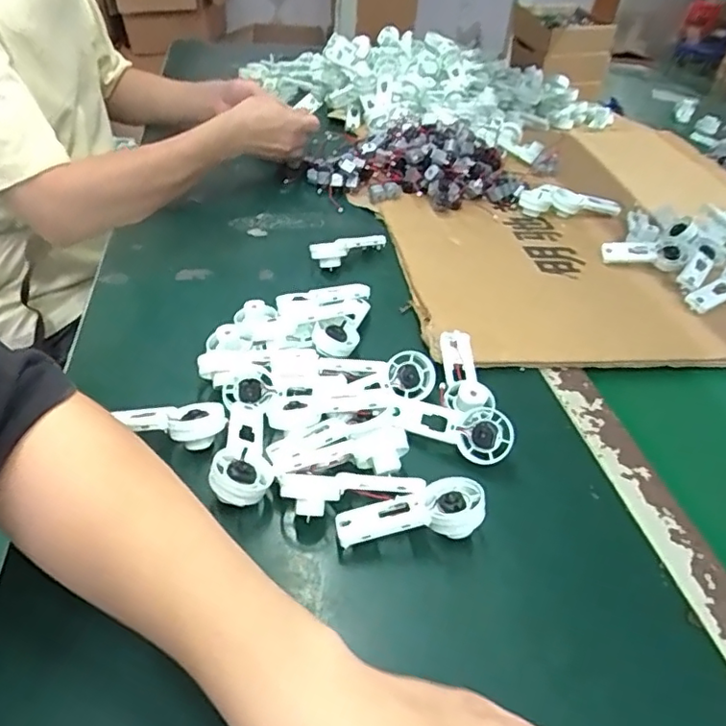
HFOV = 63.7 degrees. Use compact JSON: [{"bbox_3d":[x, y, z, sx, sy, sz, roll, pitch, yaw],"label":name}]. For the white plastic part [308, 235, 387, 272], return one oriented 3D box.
[{"bbox_3d":[-0.014,-0.126,0.642,0.099,0.033,0.017,-21,47,-29],"label":"white plastic part"}]

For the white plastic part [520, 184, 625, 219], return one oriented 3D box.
[{"bbox_3d":[0.264,-0.200,0.744,0.130,0.030,0.044,6,40,0],"label":"white plastic part"}]

